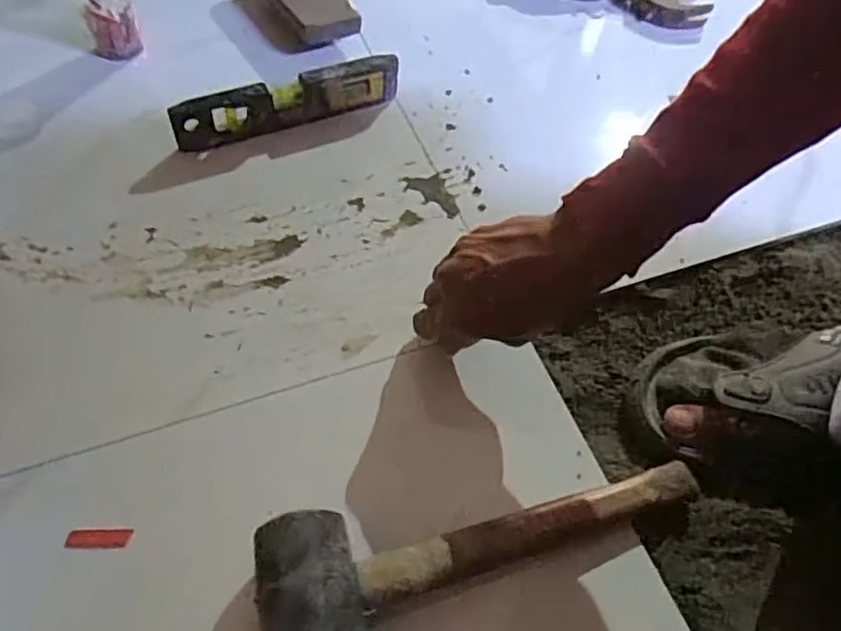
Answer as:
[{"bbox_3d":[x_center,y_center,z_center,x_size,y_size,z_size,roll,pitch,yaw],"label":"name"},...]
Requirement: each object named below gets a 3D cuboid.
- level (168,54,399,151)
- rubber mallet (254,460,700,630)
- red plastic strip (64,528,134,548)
[{"bbox_3d":[-0.115,-0.189,0.590,0.203,0.043,0.021,-17,59,-15],"label":"level"},{"bbox_3d":[0.047,0.139,0.379,0.266,0.065,0.080,-8,57,-9],"label":"rubber mallet"},{"bbox_3d":[-0.191,0.132,0.395,0.037,0.004,0.011,1,56,-3],"label":"red plastic strip"}]

